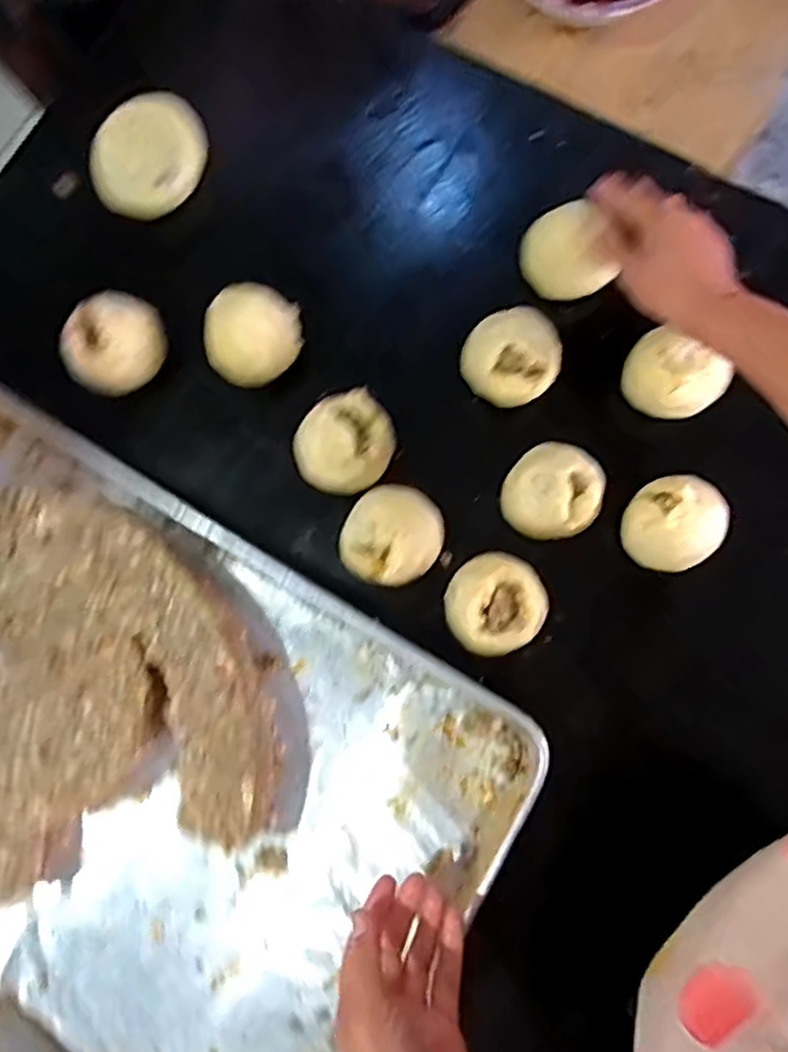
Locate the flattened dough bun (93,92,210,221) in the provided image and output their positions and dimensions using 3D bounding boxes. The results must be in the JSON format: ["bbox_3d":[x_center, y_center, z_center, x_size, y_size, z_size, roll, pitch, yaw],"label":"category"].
[{"bbox_3d":[-0.227,-0.341,0.611,0.098,0.022,0.120,26,80,5],"label":"flattened dough bun"}]

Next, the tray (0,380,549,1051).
[{"bbox_3d":[-0.240,0.176,0.523,0.610,0.071,0.402,31,84,5],"label":"tray"}]

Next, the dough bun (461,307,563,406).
[{"bbox_3d":[0.100,-0.143,0.552,0.075,0.035,0.074,0,79,0],"label":"dough bun"}]

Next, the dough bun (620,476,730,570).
[{"bbox_3d":[0.222,-0.003,0.529,0.070,0.042,0.067,0,79,0],"label":"dough bun"}]

